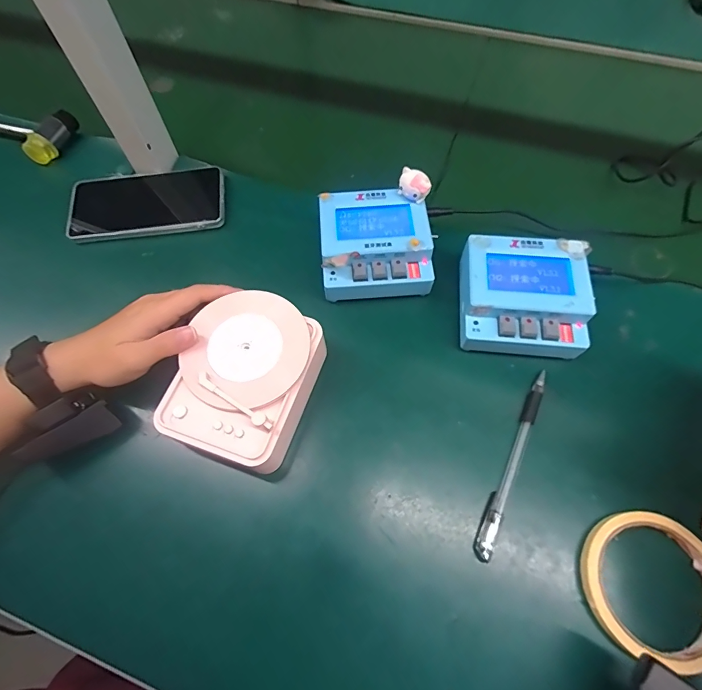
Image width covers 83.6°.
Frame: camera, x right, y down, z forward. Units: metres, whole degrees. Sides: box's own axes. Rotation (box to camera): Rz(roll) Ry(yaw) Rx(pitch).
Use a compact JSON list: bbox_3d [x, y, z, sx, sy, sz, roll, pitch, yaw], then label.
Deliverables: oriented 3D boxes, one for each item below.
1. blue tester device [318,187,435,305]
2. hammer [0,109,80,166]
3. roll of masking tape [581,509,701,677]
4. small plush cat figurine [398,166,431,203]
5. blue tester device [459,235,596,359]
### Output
[{"bbox_3d":[0.021,-0.096,0.374,0.104,0.043,0.100,-4,64,-1],"label":"blue tester device"},{"bbox_3d":[-0.466,-0.289,0.489,0.269,0.028,0.067,20,66,11],"label":"hammer"},{"bbox_3d":[0.208,0.163,0.268,0.087,0.016,0.090,-1,64,1],"label":"roll of masking tape"},{"bbox_3d":[0.059,-0.147,0.365,0.029,0.028,0.020,11,64,7],"label":"small plush cat figurine"},{"bbox_3d":[0.150,-0.041,0.349,0.105,0.048,0.101,5,64,4],"label":"blue tester device"}]

